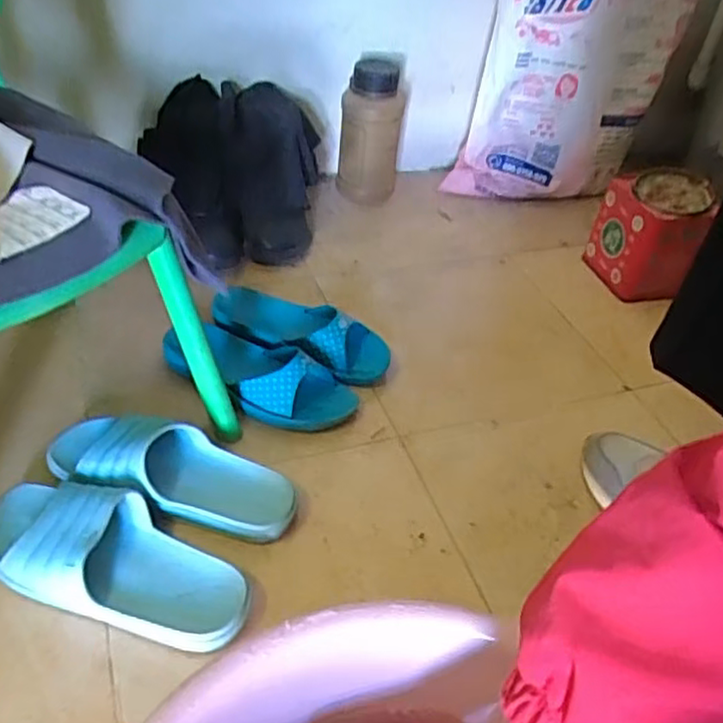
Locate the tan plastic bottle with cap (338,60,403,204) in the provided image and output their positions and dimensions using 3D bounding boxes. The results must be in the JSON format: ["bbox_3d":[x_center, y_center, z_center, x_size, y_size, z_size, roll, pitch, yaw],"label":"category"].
[{"bbox_3d":[0.014,-0.344,1.031,0.087,0.188,0.069,8,41,1],"label":"tan plastic bottle with cap"}]

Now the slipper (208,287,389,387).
[{"bbox_3d":[-0.070,-0.040,0.795,0.210,0.046,0.093,25,44,20],"label":"slipper"}]

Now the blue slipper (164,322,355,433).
[{"bbox_3d":[-0.111,0.007,0.738,0.217,0.050,0.089,23,43,17],"label":"blue slipper"}]

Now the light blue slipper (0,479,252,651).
[{"bbox_3d":[-0.200,0.159,0.550,0.227,0.057,0.089,19,42,13],"label":"light blue slipper"}]

